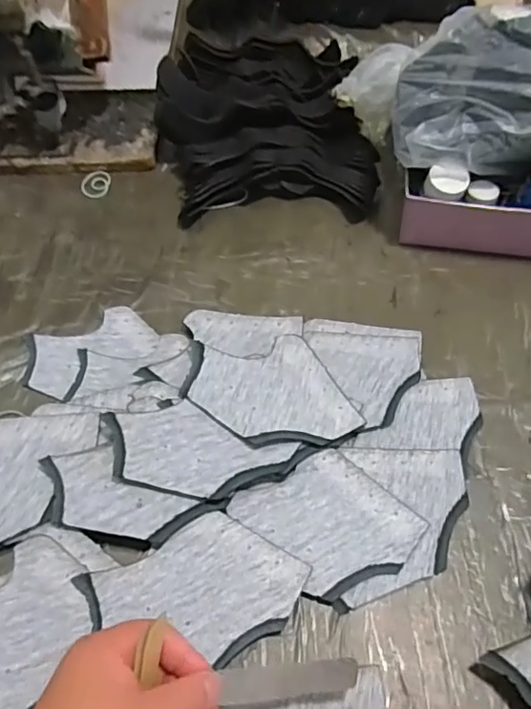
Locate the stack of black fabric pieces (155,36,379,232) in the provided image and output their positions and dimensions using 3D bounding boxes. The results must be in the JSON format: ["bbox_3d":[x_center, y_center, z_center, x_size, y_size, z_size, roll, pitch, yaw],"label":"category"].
[{"bbox_3d":[-0.001,-0.265,0.631,0.239,0.068,0.253,-1,56,0],"label":"stack of black fabric pieces"}]

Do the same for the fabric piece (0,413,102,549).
[{"bbox_3d":[-0.194,0.093,0.414,0.100,0.010,0.124,13,57,9],"label":"fabric piece"}]

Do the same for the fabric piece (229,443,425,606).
[{"bbox_3d":[0.045,0.117,0.392,0.093,0.008,0.105,-37,63,-22],"label":"fabric piece"}]

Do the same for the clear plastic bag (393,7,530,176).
[{"bbox_3d":[0.221,-0.222,0.475,0.211,0.089,0.123,16,58,11],"label":"clear plastic bag"}]

